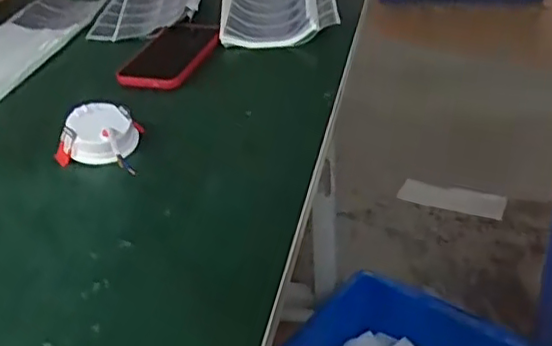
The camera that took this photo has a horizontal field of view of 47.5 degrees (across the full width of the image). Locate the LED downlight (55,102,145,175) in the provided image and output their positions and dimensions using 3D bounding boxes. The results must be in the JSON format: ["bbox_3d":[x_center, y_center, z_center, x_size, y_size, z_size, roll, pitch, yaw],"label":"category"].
[{"bbox_3d":[-0.173,-0.040,0.623,0.079,0.037,0.075,2,34,11],"label":"LED downlight"}]

